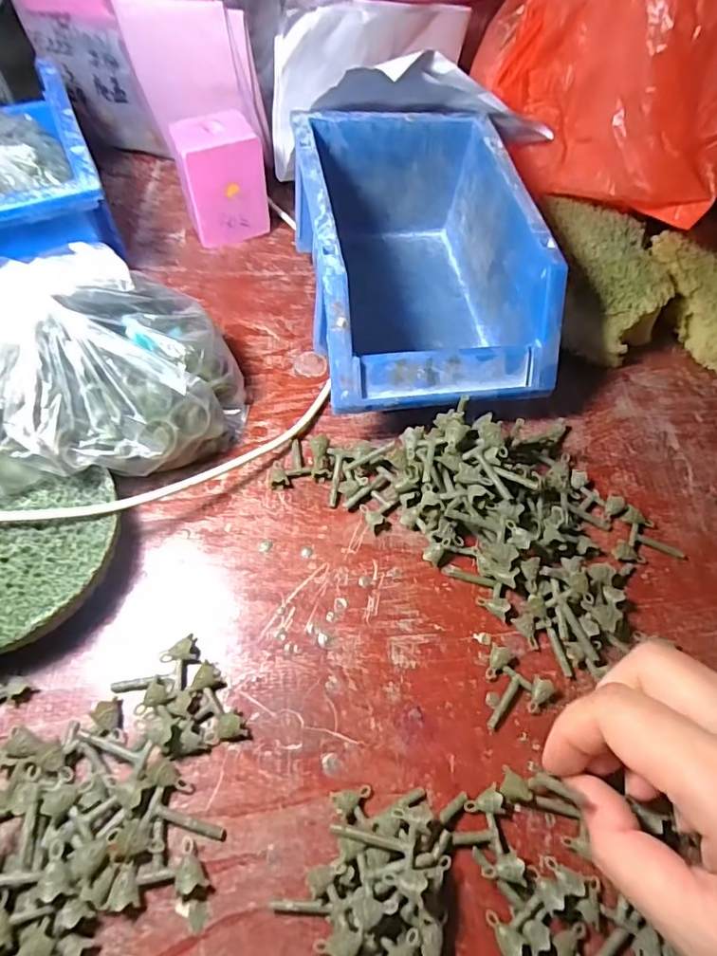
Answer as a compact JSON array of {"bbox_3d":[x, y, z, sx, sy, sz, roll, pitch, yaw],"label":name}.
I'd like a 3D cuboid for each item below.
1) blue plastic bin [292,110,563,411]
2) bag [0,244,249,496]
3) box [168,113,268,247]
[{"bbox_3d":[0.034,-0.120,0.310,0.118,0.083,0.175,-7,62,-7],"label":"blue plastic bin"},{"bbox_3d":[-0.153,-0.047,0.260,0.176,0.081,0.115,3,61,-2],"label":"bag"},{"bbox_3d":[-0.089,-0.192,0.351,0.051,0.070,0.027,-21,65,-14],"label":"box"}]

